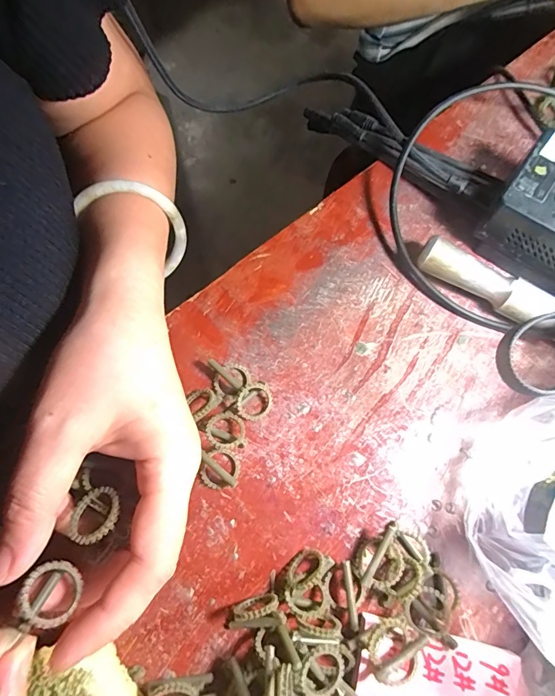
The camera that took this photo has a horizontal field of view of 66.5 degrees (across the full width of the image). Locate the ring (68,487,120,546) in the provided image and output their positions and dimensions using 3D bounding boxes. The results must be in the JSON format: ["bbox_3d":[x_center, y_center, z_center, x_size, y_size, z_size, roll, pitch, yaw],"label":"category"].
[{"bbox_3d":[-0.076,0.069,0.175,0.024,0.004,0.024,-15,47,17],"label":"ring"}]

